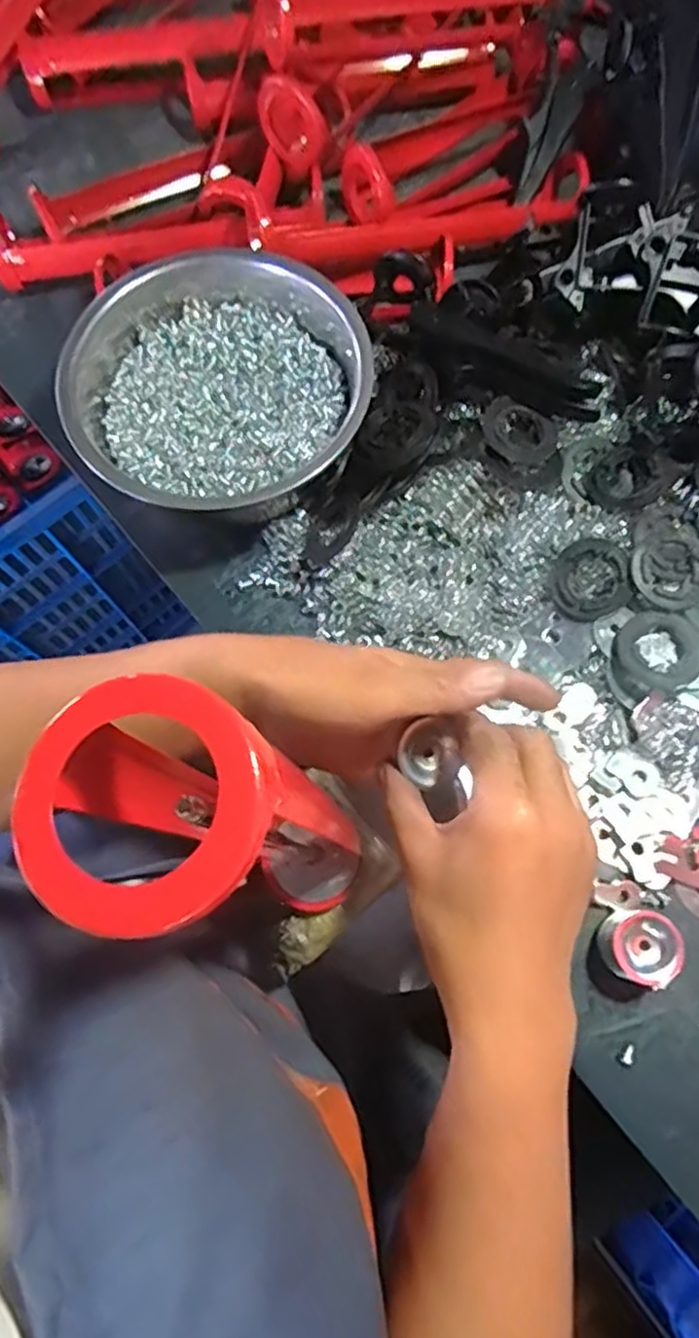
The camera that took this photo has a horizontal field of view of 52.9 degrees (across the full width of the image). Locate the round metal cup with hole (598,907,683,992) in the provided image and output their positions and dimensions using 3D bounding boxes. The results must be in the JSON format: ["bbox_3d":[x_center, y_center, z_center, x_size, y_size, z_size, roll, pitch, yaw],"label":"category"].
[{"bbox_3d":[0.152,0.146,0.370,0.033,0.032,0.037,-8,73,0],"label":"round metal cup with hole"}]

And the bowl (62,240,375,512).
[{"bbox_3d":[-0.073,-0.178,0.450,0.180,0.062,0.196,-1,73,2],"label":"bowl"}]

